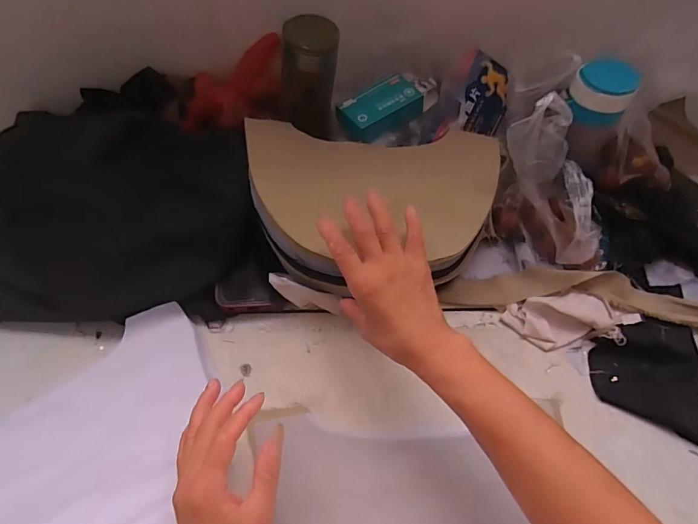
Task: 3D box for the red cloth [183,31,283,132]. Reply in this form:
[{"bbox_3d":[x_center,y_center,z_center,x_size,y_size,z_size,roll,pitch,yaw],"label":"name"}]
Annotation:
[{"bbox_3d":[-0.157,-0.238,0.584,0.124,0.076,0.091,0,55,-2],"label":"red cloth"}]

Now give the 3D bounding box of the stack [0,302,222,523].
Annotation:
[{"bbox_3d":[-0.237,0.181,0.381,0.275,0.014,0.198,-31,62,-21],"label":"stack"}]

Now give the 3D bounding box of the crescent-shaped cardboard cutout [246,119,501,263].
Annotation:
[{"bbox_3d":[0.024,-0.086,0.471,0.272,0.012,0.172,6,60,0],"label":"crescent-shaped cardboard cutout"}]

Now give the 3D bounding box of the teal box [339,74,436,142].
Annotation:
[{"bbox_3d":[0.054,-0.205,0.572,0.136,0.029,0.065,-29,61,-20],"label":"teal box"}]

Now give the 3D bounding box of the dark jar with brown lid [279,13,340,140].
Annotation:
[{"bbox_3d":[-0.049,-0.216,0.523,0.069,0.122,0.064,-2,55,-4],"label":"dark jar with brown lid"}]

